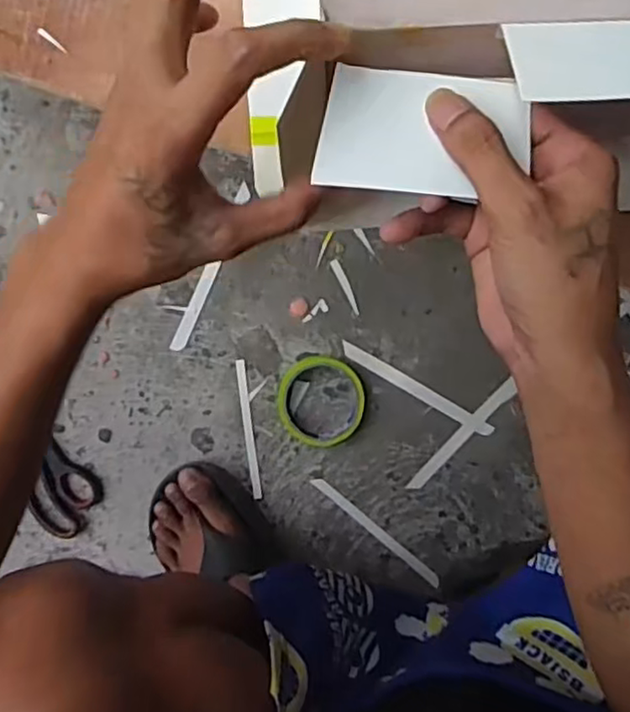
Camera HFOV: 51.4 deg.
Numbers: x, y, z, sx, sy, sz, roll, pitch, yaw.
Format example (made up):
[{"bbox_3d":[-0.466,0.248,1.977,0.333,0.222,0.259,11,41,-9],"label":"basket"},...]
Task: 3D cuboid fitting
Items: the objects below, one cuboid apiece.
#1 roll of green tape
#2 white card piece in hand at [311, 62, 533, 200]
[{"bbox_3d":[0.006,0.049,0.678,0.087,0.010,0.094,0,99,0],"label":"roll of green tape"},{"bbox_3d":[0.048,-0.098,0.289,0.089,0.004,0.052,6,93,0],"label":"white card piece in hand"}]

